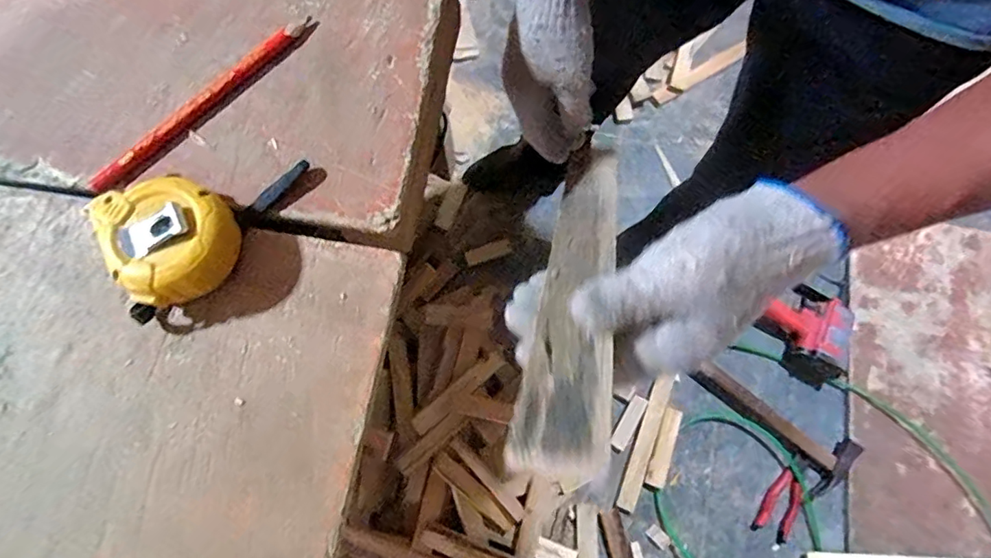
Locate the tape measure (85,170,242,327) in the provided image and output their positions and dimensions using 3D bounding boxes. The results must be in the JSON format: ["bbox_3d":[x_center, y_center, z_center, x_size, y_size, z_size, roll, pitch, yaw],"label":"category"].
[{"bbox_3d":[-0.179,-0.022,0.290,0.067,0.033,0.067,-28,76,-8],"label":"tape measure"}]

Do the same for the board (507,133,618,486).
[{"bbox_3d":[0.055,-0.018,0.337,0.044,0.013,0.329,-6,32,17],"label":"board"}]

